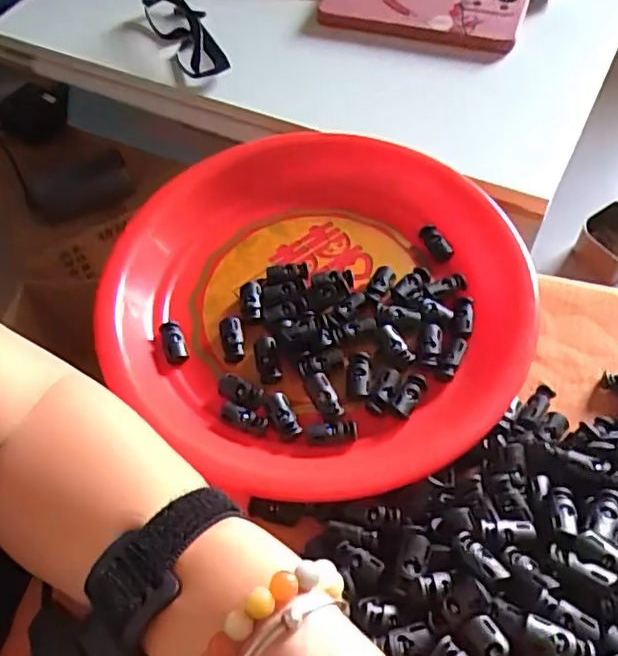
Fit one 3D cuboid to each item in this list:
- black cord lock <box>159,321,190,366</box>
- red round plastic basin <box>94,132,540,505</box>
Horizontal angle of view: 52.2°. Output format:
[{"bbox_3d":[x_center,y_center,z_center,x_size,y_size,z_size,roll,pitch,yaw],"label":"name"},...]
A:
[{"bbox_3d":[-0.083,0.009,0.385,0.014,0.008,0.027,-19,58,-9],"label":"black cord lock"},{"bbox_3d":[0.009,-0.022,0.390,0.243,0.031,0.248,-2,57,3],"label":"red round plastic basin"}]

